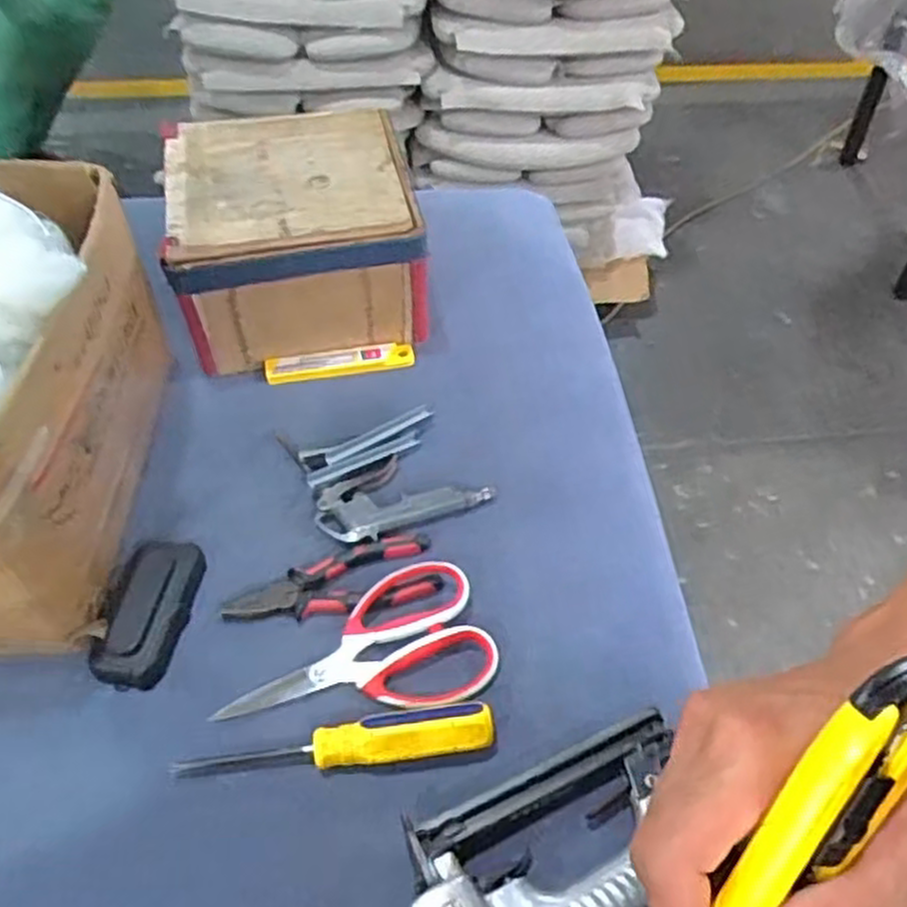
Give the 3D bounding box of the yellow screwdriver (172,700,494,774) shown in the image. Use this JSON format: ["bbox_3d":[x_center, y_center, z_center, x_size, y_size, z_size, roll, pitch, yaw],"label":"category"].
[{"bbox_3d":[-0.074,0.179,0.502,0.193,0.031,0.034,-5,50,-4],"label":"yellow screwdriver"}]

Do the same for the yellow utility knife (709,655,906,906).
[{"bbox_3d":[0.099,0.120,0.233,0.025,0.020,0.145,33,99,20],"label":"yellow utility knife"}]

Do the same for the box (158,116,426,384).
[{"bbox_3d":[-0.143,-0.197,0.741,0.210,0.121,0.226,-8,52,-8],"label":"box"}]

